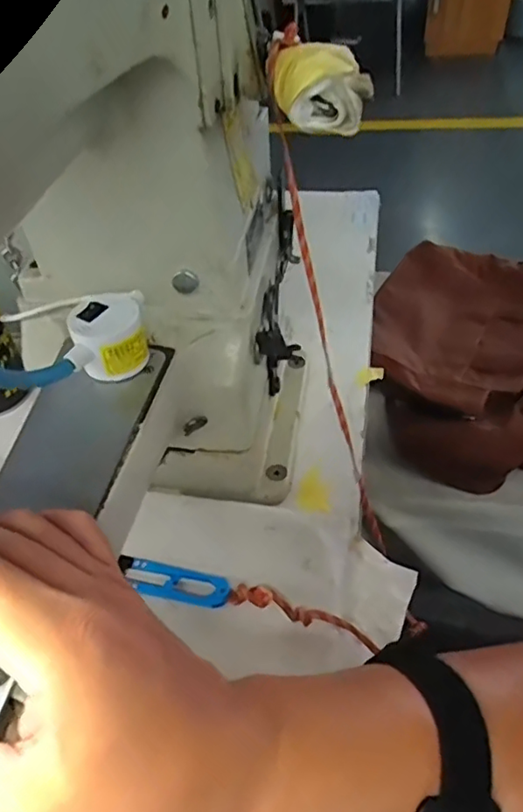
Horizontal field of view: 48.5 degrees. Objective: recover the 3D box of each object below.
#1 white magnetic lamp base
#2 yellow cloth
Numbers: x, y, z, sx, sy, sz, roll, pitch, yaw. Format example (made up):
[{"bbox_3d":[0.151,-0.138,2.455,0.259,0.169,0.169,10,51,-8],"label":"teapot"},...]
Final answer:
[{"bbox_3d":[-0.079,-0.039,0.306,0.036,0.033,0.046,-7,48,0],"label":"white magnetic lamp base"},{"bbox_3d":[0.027,-0.142,0.257,0.041,0.025,0.041,-3,48,3],"label":"yellow cloth"}]

